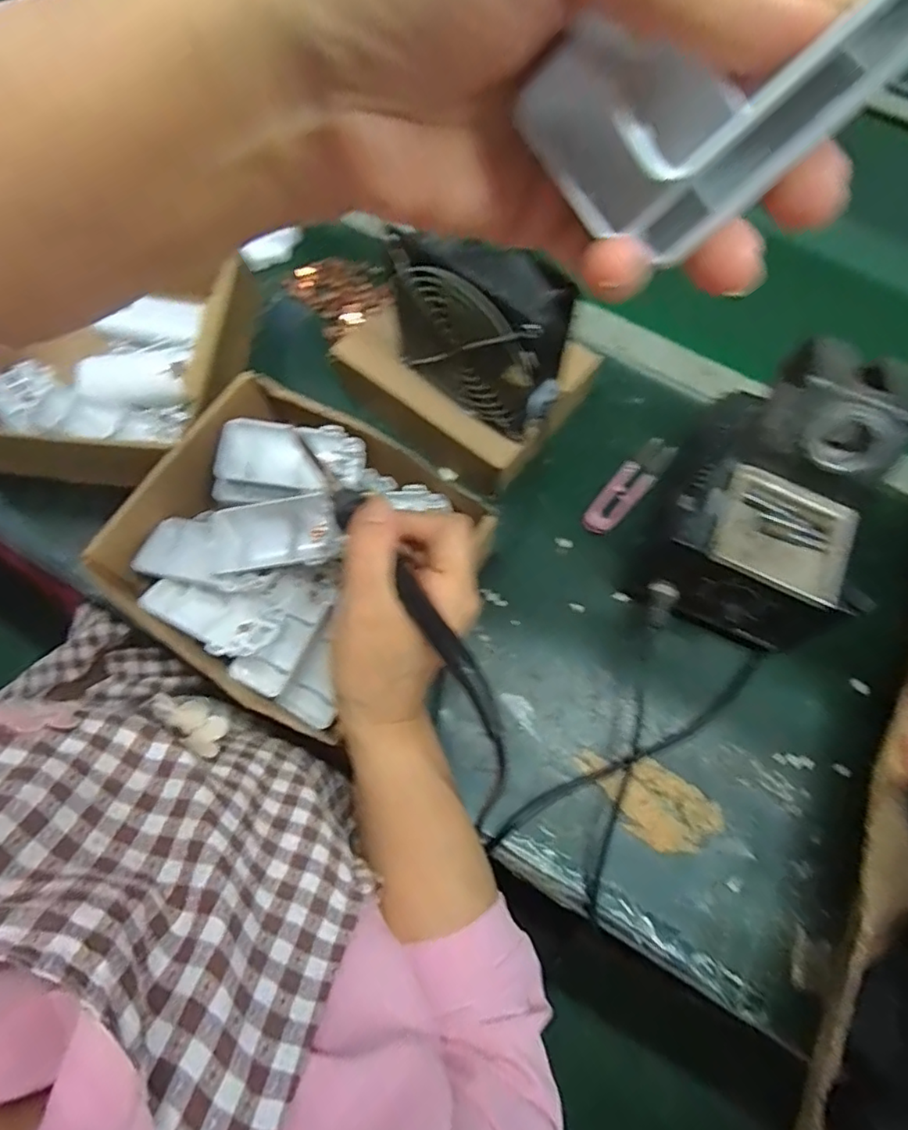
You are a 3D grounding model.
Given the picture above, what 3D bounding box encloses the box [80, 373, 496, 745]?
[{"bbox_3d":[-0.115,-0.012,0.416,0.190,0.071,0.197,27,73,8],"label":"box"}]

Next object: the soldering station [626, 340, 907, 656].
[{"bbox_3d":[0.210,-0.041,0.387,0.120,0.158,0.165,23,72,7],"label":"soldering station"}]

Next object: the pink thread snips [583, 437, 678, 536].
[{"bbox_3d":[0.141,-0.064,0.471,0.029,0.014,0.106,37,74,11],"label":"pink thread snips"}]

